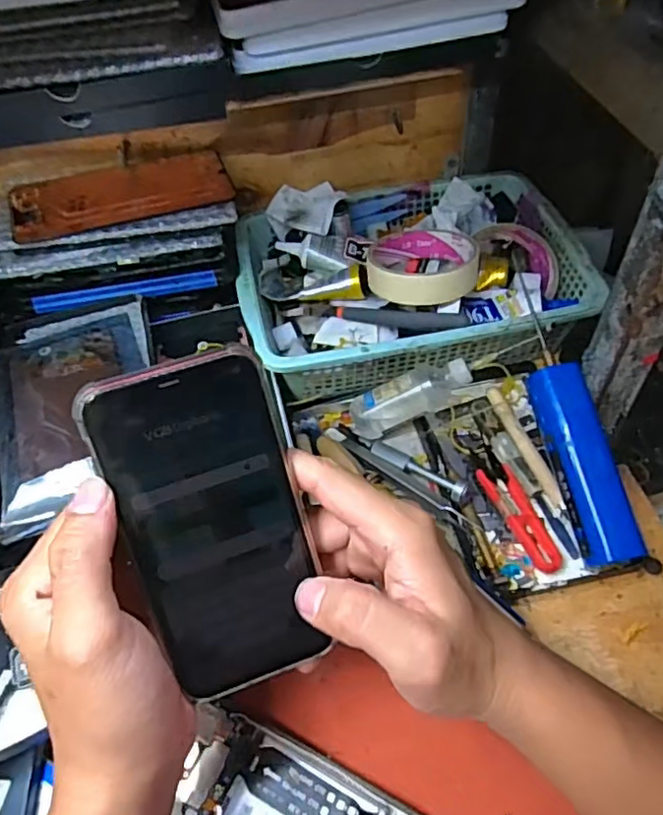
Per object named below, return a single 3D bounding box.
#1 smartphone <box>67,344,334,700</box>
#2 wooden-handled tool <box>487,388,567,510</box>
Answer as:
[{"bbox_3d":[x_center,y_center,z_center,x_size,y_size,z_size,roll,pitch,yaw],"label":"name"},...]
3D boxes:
[{"bbox_3d":[-0.050,0.053,0.264,0.077,0.149,0.005,-16,15,-13],"label":"smartphone"},{"bbox_3d":[0.142,0.027,0.450,0.011,0.015,0.102,-17,53,-9],"label":"wooden-handled tool"}]

